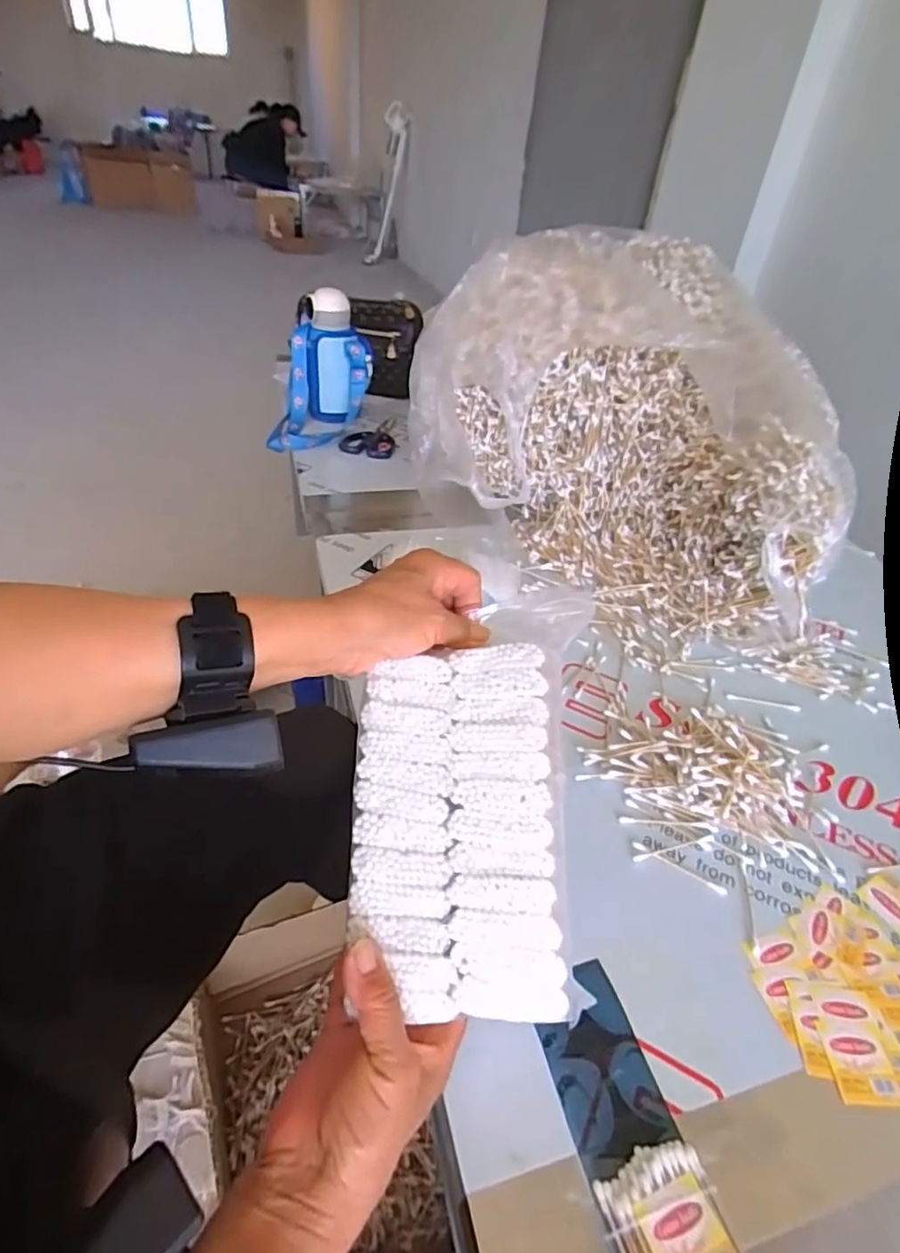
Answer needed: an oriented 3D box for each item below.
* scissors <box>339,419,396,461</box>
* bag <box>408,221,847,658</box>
[{"bbox_3d":[-0.143,-0.334,1.078,0.093,0.018,0.151,6,38,-1],"label":"scissors"},{"bbox_3d":[0.254,-0.274,0.809,0.459,0.324,0.582,-27,49,-35],"label":"bag"}]

